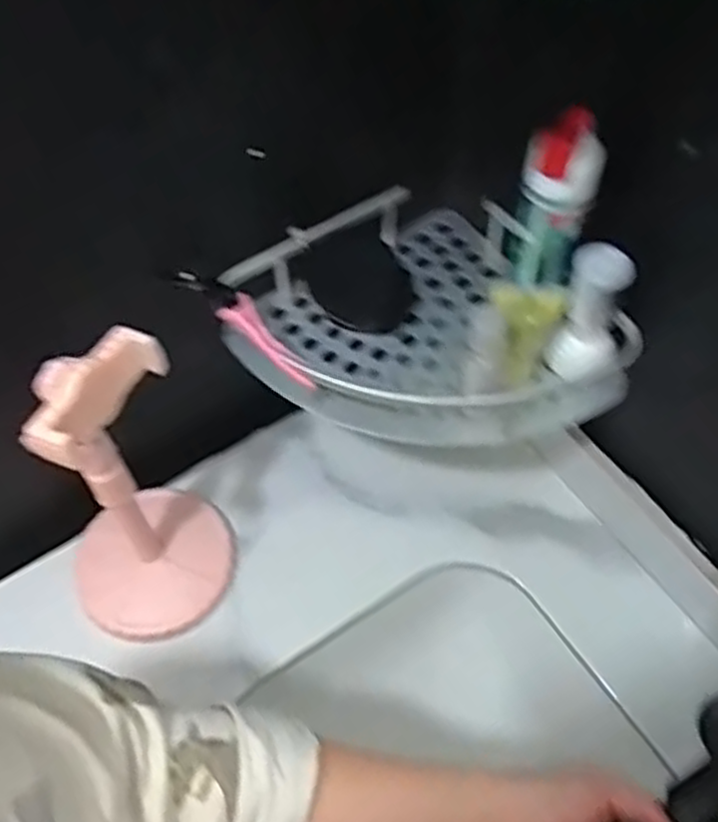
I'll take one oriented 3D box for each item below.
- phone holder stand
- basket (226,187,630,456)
[{"bbox_3d":[-0.156,0.056,0.508,0.115,0.271,0.107,-36,66,-20],"label":"phone holder stand"},{"bbox_3d":[0.044,-0.057,0.540,0.195,0.068,0.207,-24,62,-14],"label":"basket"}]

